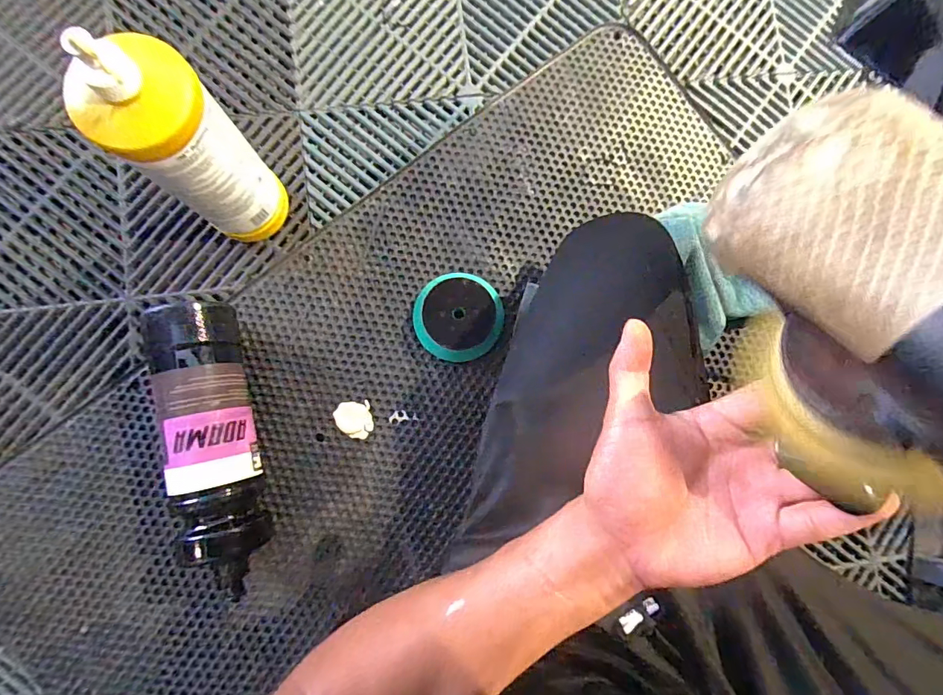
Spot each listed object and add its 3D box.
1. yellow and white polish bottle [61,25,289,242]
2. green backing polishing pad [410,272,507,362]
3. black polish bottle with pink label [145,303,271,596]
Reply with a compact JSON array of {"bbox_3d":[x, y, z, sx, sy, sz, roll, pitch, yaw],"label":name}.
[{"bbox_3d":[-0.229,-0.162,0.396,0.082,0.245,0.075,-43,90,-5],"label":"yellow and white polish bottle"},{"bbox_3d":[-0.014,-0.034,0.500,0.093,0.026,0.093,16,85,-3],"label":"green backing polishing pad"},{"bbox_3d":[-0.244,0.094,0.444,0.070,0.089,0.272,-9,87,-4],"label":"black polish bottle with pink label"}]

